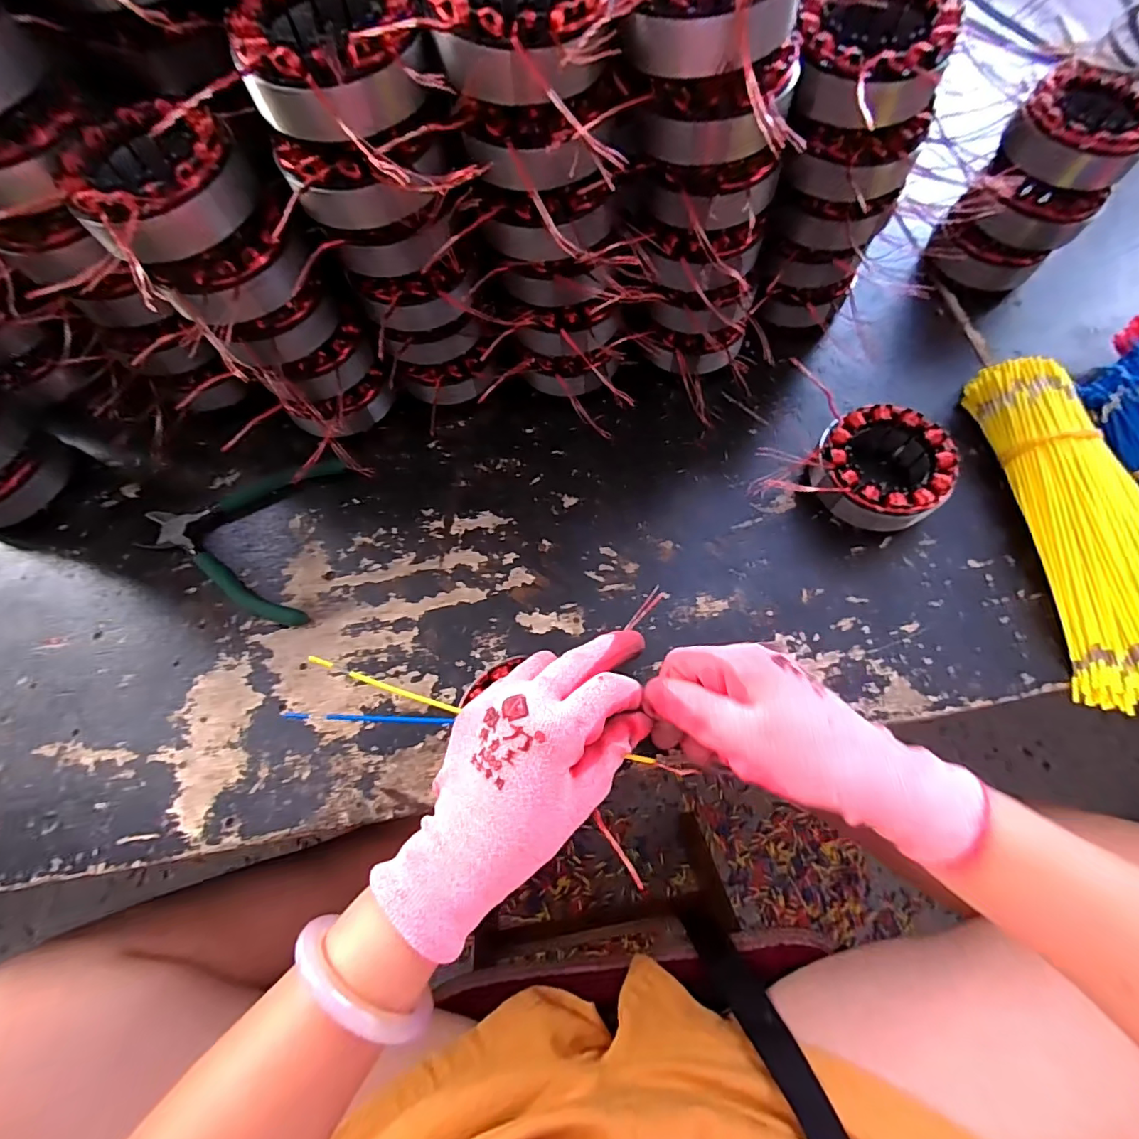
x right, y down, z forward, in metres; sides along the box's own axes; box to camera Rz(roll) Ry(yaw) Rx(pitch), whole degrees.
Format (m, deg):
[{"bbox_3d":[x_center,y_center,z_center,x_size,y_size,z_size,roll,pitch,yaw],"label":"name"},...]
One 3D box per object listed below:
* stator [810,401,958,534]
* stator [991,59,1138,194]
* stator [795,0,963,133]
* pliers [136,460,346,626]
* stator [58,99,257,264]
[{"bbox_3d":[0.220,-0.070,0.367,0.090,0.038,0.086,0,71,1],"label":"stator"},{"bbox_3d":[0.361,-0.310,0.360,0.081,0.039,0.084,37,74,14],"label":"stator"},{"bbox_3d":[0.165,-0.279,0.284,0.083,0.039,0.102,18,72,7],"label":"stator"},{"bbox_3d":[-0.245,-0.036,0.383,0.138,0.010,0.138,9,71,4],"label":"pliers"},{"bbox_3d":[-0.217,-0.203,0.264,0.079,0.034,0.082,34,74,13],"label":"stator"}]

